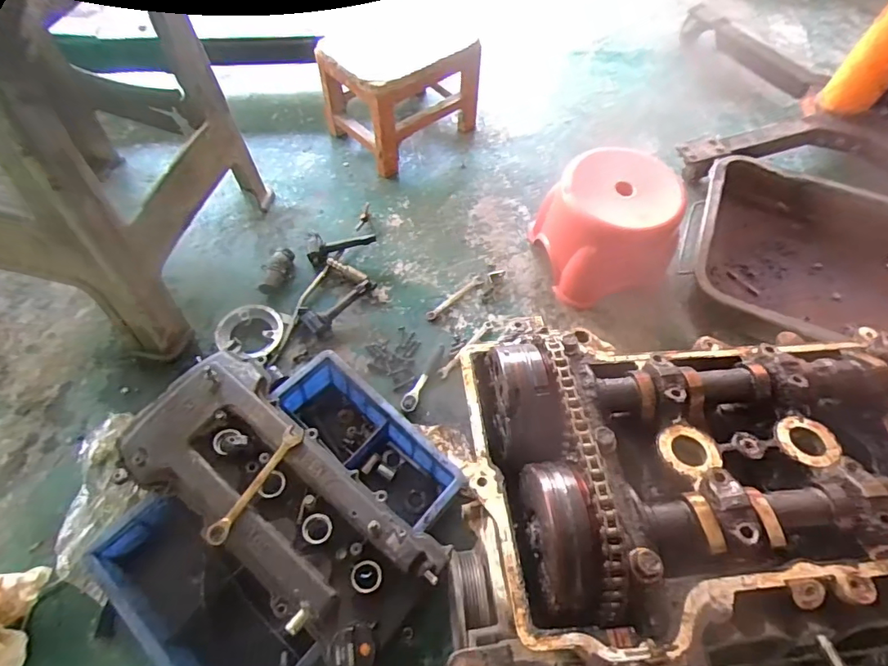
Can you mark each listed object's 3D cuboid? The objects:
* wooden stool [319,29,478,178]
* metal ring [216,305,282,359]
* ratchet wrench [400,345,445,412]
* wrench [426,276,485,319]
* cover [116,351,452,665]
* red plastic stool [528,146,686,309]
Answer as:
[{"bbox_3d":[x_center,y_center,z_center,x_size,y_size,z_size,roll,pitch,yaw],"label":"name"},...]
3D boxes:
[{"bbox_3d":[-0.097,-0.569,1.212,0.240,0.217,0.337,41,67,19],"label":"wooden stool"},{"bbox_3d":[-0.363,-0.003,0.963,0.117,0.027,0.107,1,60,-2],"label":"metal ring"},{"bbox_3d":[-0.040,0.082,0.960,0.029,0.026,0.152,21,62,9],"label":"ratchet wrench"},{"bbox_3d":[0.023,-0.072,1.041,0.146,0.011,0.023,-38,68,-21],"label":"wrench"},{"bbox_3d":[-0.220,0.221,0.694,0.453,0.089,0.218,35,65,16],"label":"cover"},{"bbox_3d":[0.322,-0.202,0.996,0.230,0.198,0.219,-10,61,-8],"label":"red plastic stool"}]

